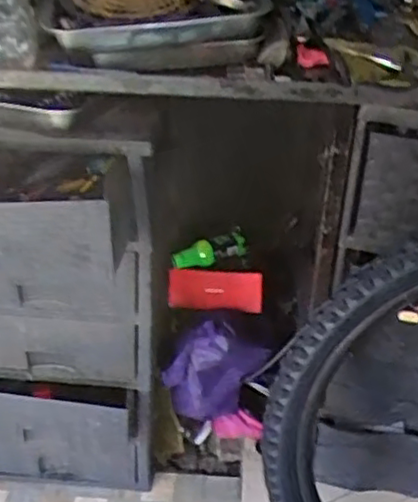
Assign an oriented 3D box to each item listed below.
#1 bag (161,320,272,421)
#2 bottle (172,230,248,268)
[{"bbox_3d":[0.016,0.235,1.341,0.220,0.209,0.065,-10,38,-15],"label":"bag"},{"bbox_3d":[-0.001,0.001,1.507,0.177,0.059,0.052,-14,39,-19],"label":"bottle"}]

